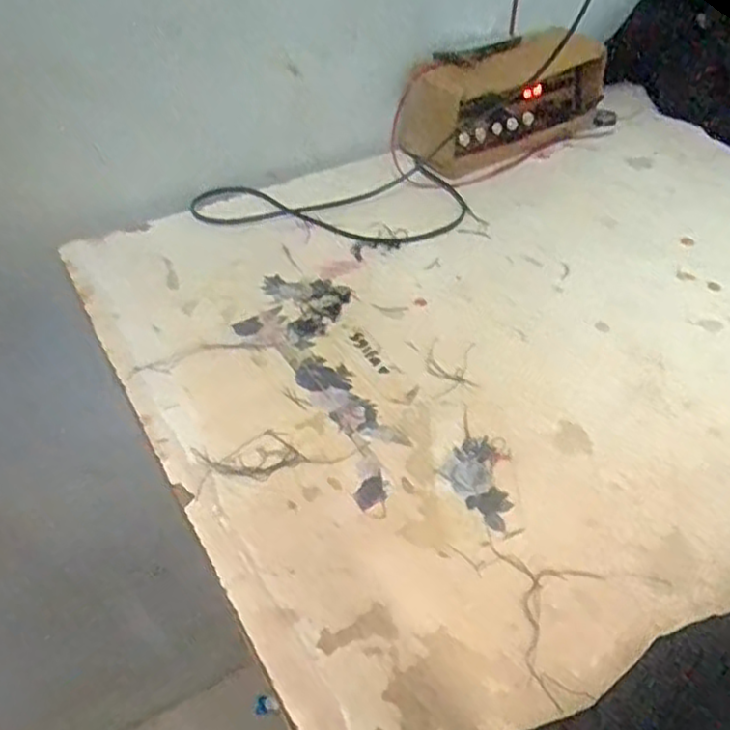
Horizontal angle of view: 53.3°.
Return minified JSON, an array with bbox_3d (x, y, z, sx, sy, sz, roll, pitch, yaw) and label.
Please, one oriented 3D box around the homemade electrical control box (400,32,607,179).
[{"bbox_3d":[0.133,-0.241,0.663,0.210,0.092,0.063,-26,47,-23],"label":"homemade electrical control box"}]

